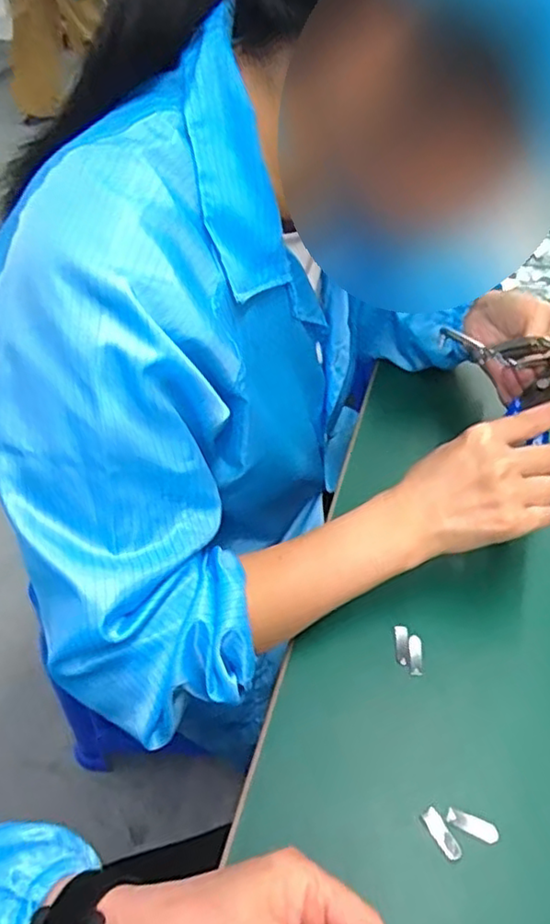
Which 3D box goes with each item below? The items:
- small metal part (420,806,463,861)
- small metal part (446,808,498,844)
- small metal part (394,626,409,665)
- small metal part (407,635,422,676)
[{"bbox_3d":[0.096,0.214,0.368,0.010,0.004,0.028,-20,50,-15],"label":"small metal part"},{"bbox_3d":[0.114,0.210,0.370,0.028,0.005,0.011,18,51,19],"label":"small metal part"},{"bbox_3d":[0.087,0.125,0.438,0.008,0.004,0.027,0,64,3],"label":"small metal part"},{"bbox_3d":[0.095,0.132,0.436,0.010,0.004,0.027,4,61,6],"label":"small metal part"}]

